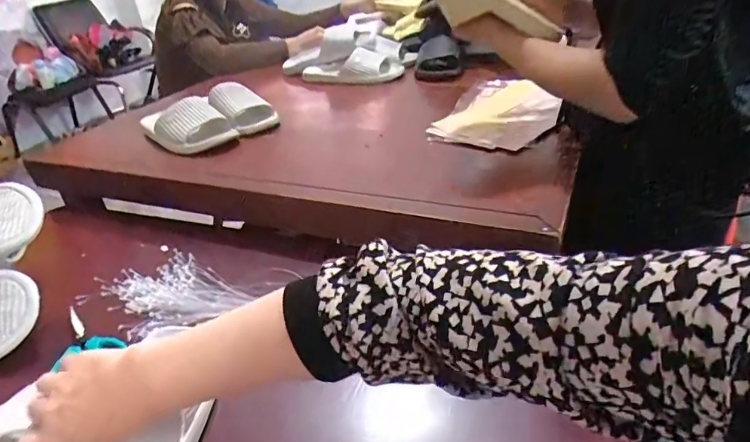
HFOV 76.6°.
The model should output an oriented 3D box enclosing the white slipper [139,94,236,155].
[{"bbox_3d":[-0.370,-0.198,0.920,0.114,0.064,0.238,-29,40,-32],"label":"white slipper"}]

